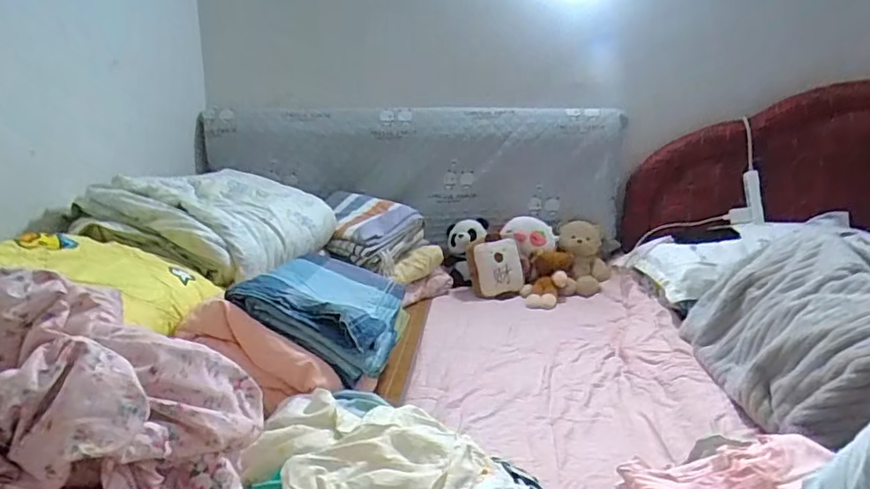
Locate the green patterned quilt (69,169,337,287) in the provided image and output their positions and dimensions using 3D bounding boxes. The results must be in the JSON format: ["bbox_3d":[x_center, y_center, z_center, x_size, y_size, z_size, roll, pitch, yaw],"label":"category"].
[{"bbox_3d":[-0.502,-0.071,1.342,0.404,0.182,0.626,12,18,39],"label":"green patterned quilt"}]

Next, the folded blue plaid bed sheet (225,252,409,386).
[{"bbox_3d":[-0.195,0.104,1.085,0.277,0.069,0.367,28,18,1],"label":"folded blue plaid bed sheet"}]

